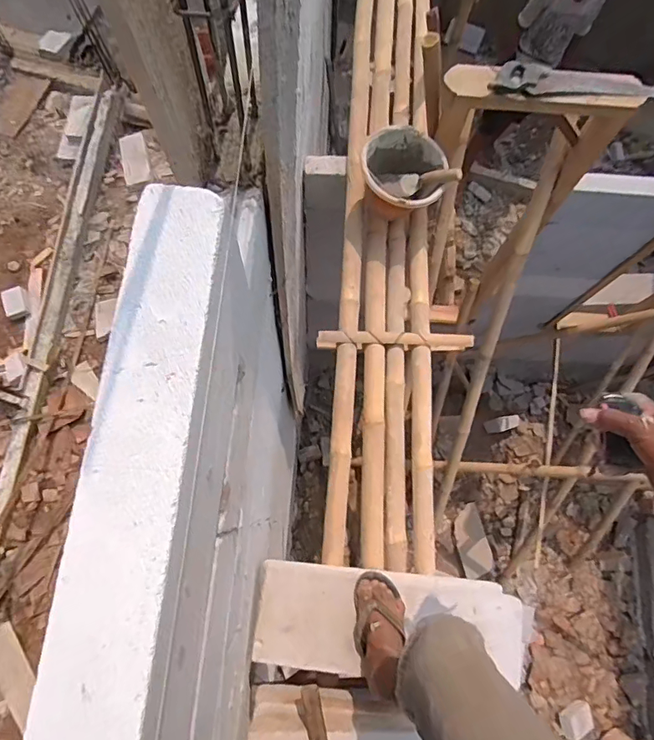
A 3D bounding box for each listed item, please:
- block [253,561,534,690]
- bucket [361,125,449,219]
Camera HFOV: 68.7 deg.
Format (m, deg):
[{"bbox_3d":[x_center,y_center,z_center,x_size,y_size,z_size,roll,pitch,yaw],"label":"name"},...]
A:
[{"bbox_3d":[0.158,0.582,1.108,0.623,0.083,0.212,6,75,0],"label":"block"},{"bbox_3d":[0.224,-0.573,1.474,0.247,0.210,0.259,9,75,1],"label":"bucket"}]

